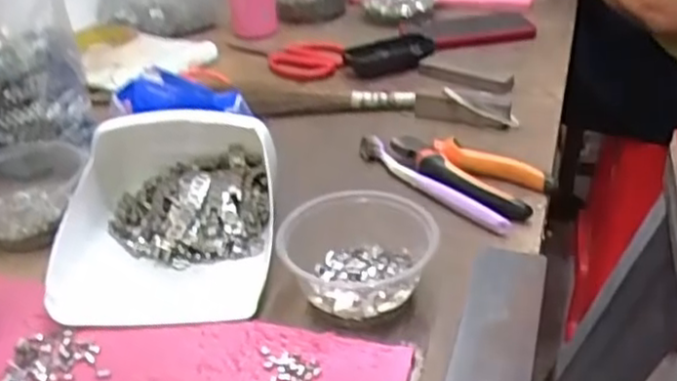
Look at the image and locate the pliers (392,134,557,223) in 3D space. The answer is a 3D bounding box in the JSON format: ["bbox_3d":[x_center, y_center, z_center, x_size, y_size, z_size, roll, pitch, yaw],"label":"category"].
[{"bbox_3d":[0.104,-0.018,0.605,0.145,0.019,0.069,21,40,31],"label":"pliers"}]

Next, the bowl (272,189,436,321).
[{"bbox_3d":[0.014,0.037,0.492,0.102,0.054,0.103,-2,33,1],"label":"bowl"}]

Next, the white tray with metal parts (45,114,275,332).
[{"bbox_3d":[-0.129,0.007,0.528,0.160,0.077,0.179,-4,33,-2],"label":"white tray with metal parts"}]

